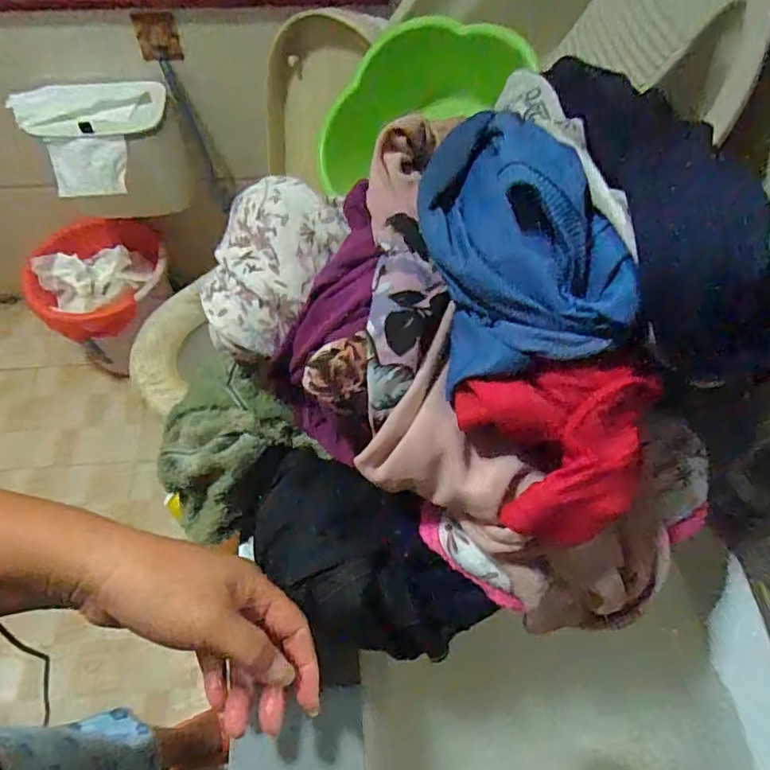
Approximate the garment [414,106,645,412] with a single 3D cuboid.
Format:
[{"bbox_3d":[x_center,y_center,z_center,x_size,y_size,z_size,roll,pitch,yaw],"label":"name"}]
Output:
[{"bbox_3d":[0.065,-0.093,0.296,0.085,0.062,0.168,-7,60,-5],"label":"garment"}]

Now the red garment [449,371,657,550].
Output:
[{"bbox_3d":[0.082,0.034,0.279,0.094,0.050,0.074,5,60,2],"label":"red garment"}]

